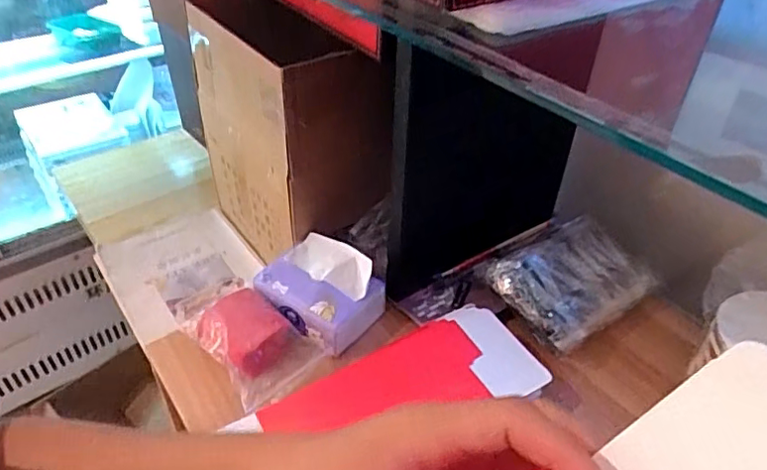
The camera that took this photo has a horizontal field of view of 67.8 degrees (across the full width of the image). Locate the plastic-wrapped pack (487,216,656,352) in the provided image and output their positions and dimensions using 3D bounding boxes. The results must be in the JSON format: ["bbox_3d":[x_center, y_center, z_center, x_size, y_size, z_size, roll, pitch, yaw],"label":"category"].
[{"bbox_3d":[0.243,0.054,0.726,0.187,0.048,0.137,-21,44,-25],"label":"plastic-wrapped pack"}]

